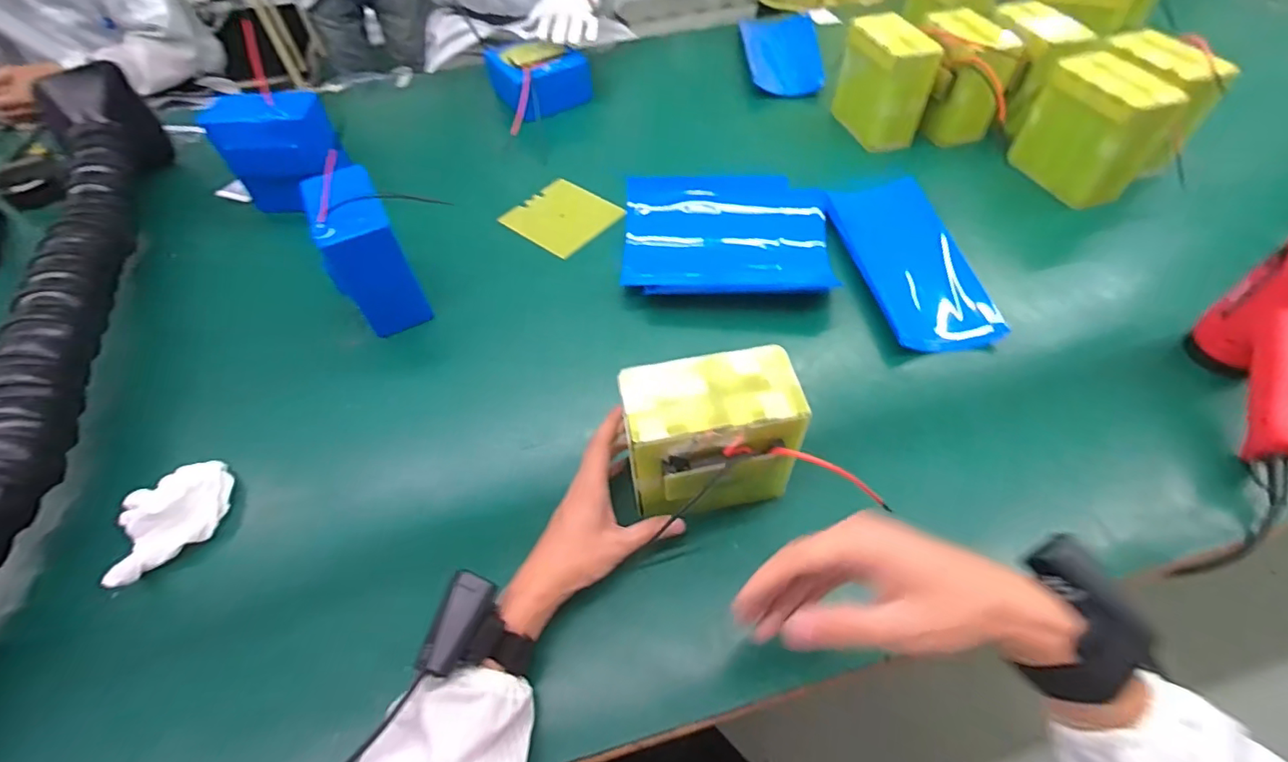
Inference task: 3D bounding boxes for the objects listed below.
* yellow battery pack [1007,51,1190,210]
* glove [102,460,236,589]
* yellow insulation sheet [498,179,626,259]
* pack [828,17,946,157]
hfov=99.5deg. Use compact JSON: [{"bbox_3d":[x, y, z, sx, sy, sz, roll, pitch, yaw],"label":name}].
[{"bbox_3d":[0.603,-0.341,0.742,0.076,0.141,0.153,-18,54,-11],"label":"yellow battery pack"},{"bbox_3d":[-0.456,0.132,0.525,0.068,0.037,0.118,29,60,22],"label":"glove"},{"bbox_3d":[-0.121,-0.242,0.805,0.147,0.007,0.124,37,69,27],"label":"yellow insulation sheet"},{"bbox_3d":[0.378,-0.471,0.862,0.092,0.146,0.137,-10,53,-5],"label":"pack"}]

